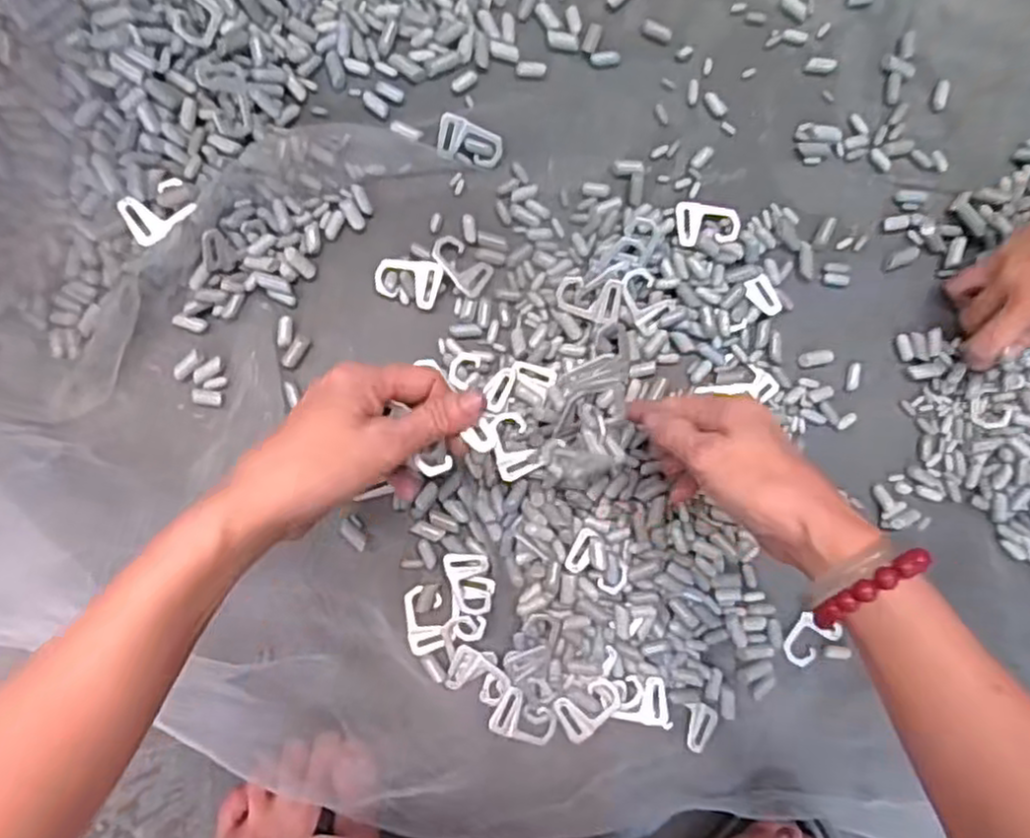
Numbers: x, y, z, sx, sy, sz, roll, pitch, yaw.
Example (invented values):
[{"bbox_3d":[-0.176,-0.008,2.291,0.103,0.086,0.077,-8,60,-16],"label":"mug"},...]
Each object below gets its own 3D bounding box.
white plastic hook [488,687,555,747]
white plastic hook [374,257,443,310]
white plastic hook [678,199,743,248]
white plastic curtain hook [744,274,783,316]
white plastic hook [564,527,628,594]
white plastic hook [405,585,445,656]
[{"bbox_3d":[0.007,0.194,0.465,0.040,0.010,0.027,28,87,-3],"label":"white plastic hook"},{"bbox_3d":[-0.070,-0.090,0.473,0.042,0.007,0.029,13,88,-4],"label":"white plastic hook"},{"bbox_3d":[0.131,-0.133,0.491,0.044,0.004,0.031,-4,89,-4],"label":"white plastic hook"},{"bbox_3d":[0.171,-0.084,0.495,0.018,0.005,0.029,-31,91,-4],"label":"white plastic curtain hook"},{"bbox_3d":[0.055,0.091,0.457,0.043,0.005,0.028,32,87,-3],"label":"white plastic hook"},{"bbox_3d":[-0.059,0.132,0.475,0.023,0.004,0.043,-6,89,-4],"label":"white plastic hook"}]

